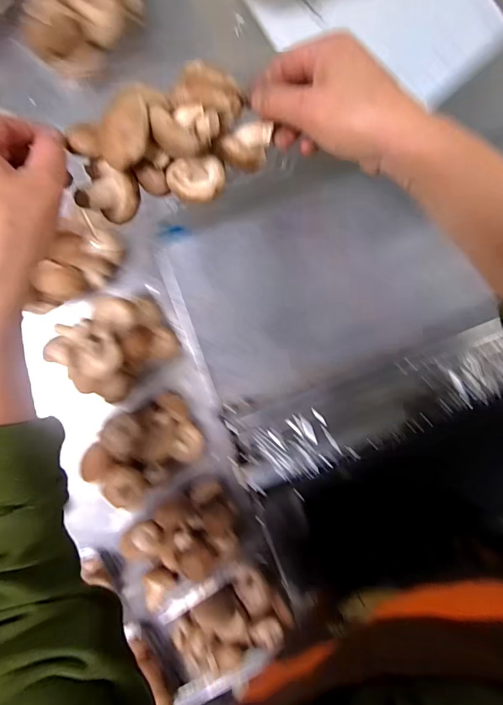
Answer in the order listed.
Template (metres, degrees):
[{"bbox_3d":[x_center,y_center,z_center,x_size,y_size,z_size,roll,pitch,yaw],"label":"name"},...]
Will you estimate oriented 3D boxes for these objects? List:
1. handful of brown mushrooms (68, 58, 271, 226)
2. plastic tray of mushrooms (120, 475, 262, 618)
[{"bbox_3d":[-0.062,-0.155,0.295,0.146,0.061,0.098,-33,97,-5],"label":"handful of brown mushrooms"},{"bbox_3d":[-0.094,0.259,0.543,0.193,0.072,0.144,-30,97,-5],"label":"plastic tray of mushrooms"}]

